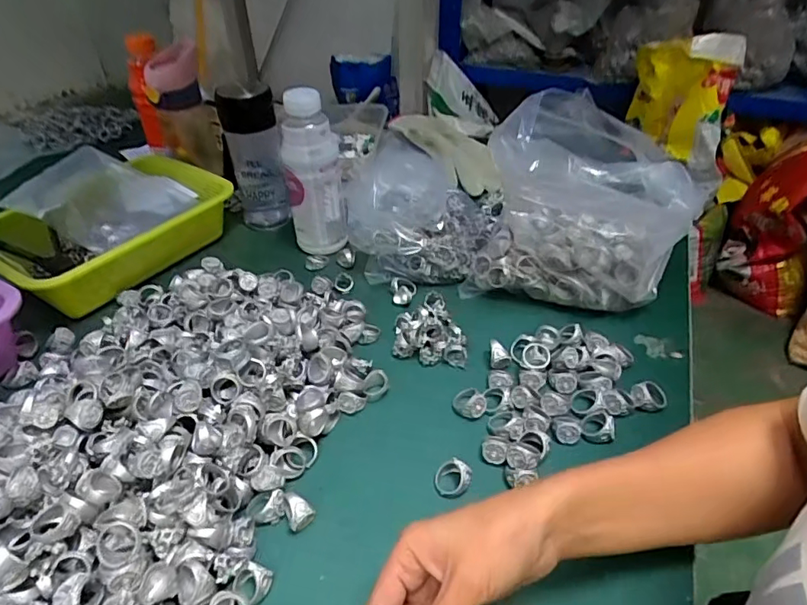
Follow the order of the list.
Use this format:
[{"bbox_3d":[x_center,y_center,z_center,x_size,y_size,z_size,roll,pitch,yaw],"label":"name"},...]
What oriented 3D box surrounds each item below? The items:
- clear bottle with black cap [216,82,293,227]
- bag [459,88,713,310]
[{"bbox_3d":[-0.195,-0.190,0.702,0.070,0.188,0.070,-10,40,-14],"label":"clear bottle with black cap"},{"bbox_3d":[0.189,-0.100,0.569,0.225,0.192,0.127,2,39,0],"label":"bag"}]

